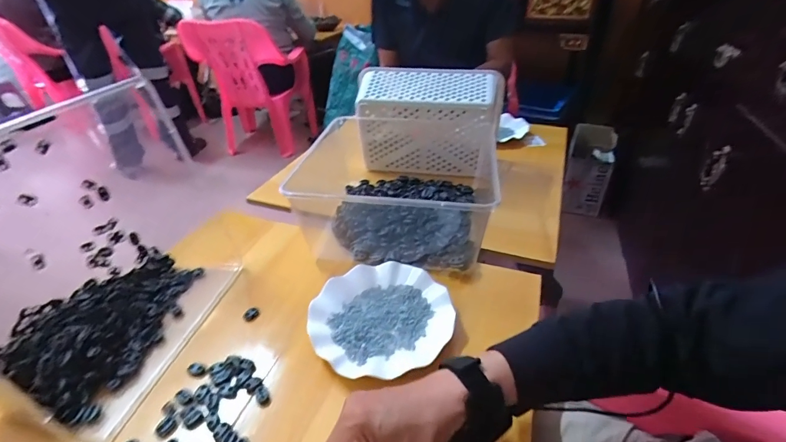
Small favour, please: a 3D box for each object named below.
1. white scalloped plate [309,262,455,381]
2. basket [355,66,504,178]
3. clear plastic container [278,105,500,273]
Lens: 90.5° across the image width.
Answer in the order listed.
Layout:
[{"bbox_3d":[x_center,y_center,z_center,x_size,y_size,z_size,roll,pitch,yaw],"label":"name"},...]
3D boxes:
[{"bbox_3d":[-0.016,0.123,0.517,0.178,0.021,0.165,-1,35,1],"label":"white scalloped plate"},{"bbox_3d":[0.078,-0.206,0.831,0.285,0.192,0.123,4,36,9],"label":"basket"},{"bbox_3d":[0.017,-0.072,0.699,0.316,0.157,0.330,5,36,9],"label":"clear plastic container"}]

